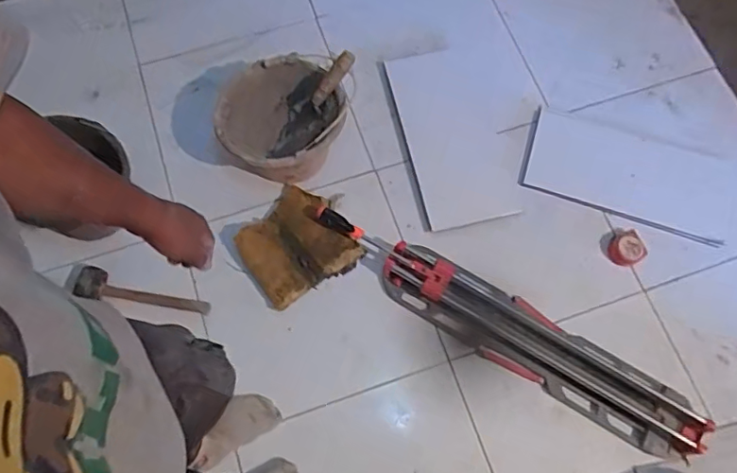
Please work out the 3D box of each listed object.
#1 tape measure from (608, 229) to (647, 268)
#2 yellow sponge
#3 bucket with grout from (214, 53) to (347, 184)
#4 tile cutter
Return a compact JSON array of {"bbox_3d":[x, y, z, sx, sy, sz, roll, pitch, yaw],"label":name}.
[{"bbox_3d":[0.623,0.030,1.322,0.077,0.038,0.076,1,71,-2],"label":"tape measure"},{"bbox_3d":[-0.174,0.013,1.307,0.249,0.052,0.252,-32,75,-12],"label":"yellow sponge"},{"bbox_3d":[-0.213,-0.263,1.324,0.299,0.214,0.262,4,71,-1],"label":"bucket with grout"},{"bbox_3d":[0.296,0.197,1.238,0.909,0.081,0.148,30,72,8],"label":"tile cutter"}]

